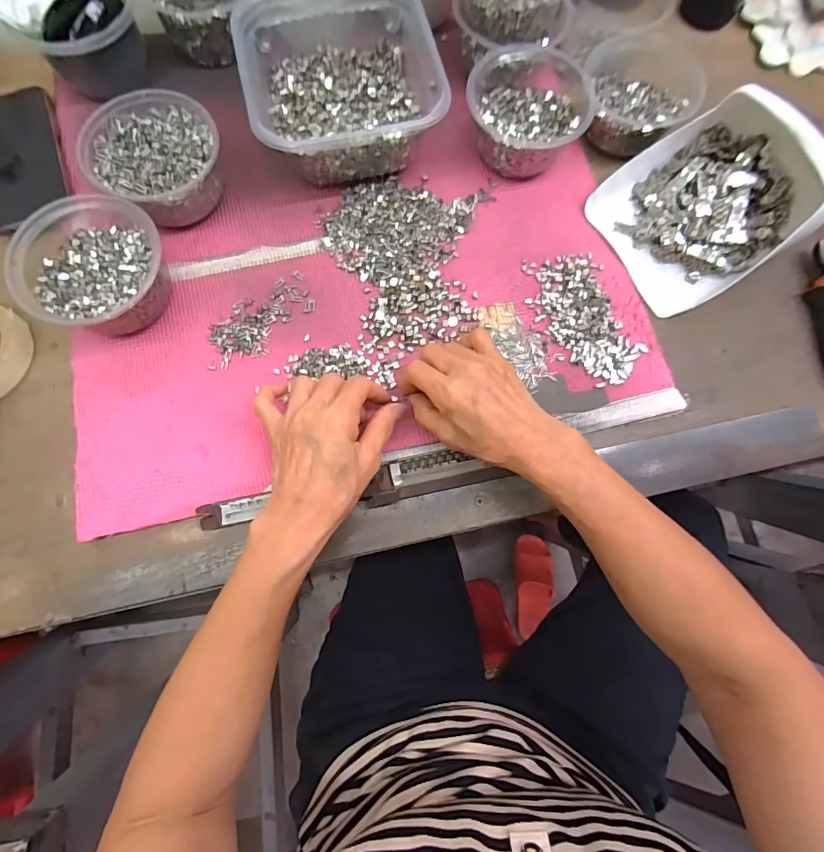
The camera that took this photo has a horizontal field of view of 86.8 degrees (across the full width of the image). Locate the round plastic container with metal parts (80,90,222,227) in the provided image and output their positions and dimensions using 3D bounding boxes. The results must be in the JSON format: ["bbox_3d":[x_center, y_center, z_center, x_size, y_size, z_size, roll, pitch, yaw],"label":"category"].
[{"bbox_3d":[-0.231,-0.242,0.406,0.108,0.059,0.113,0,77,-1],"label":"round plastic container with metal parts"}]

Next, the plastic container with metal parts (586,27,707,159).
[{"bbox_3d":[0.233,-0.343,0.451,0.109,0.042,0.119,0,77,-1],"label":"plastic container with metal parts"}]

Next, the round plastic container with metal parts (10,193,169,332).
[{"bbox_3d":[-0.266,-0.132,0.376,0.109,0.061,0.118,0,77,-1],"label":"round plastic container with metal parts"}]

